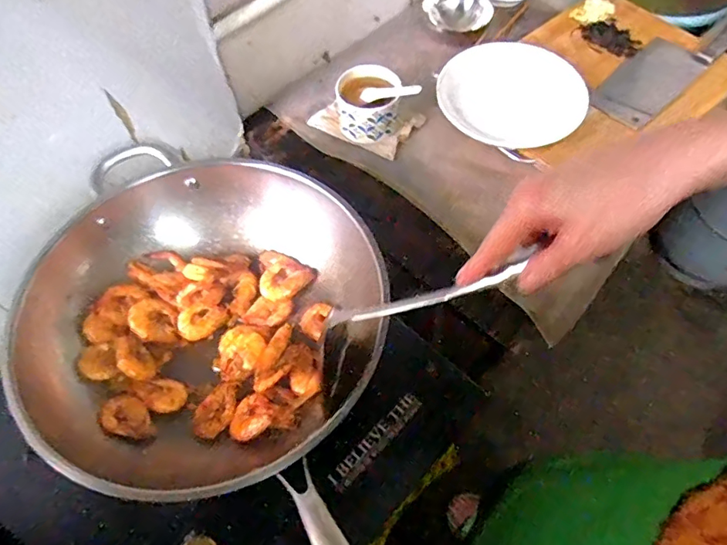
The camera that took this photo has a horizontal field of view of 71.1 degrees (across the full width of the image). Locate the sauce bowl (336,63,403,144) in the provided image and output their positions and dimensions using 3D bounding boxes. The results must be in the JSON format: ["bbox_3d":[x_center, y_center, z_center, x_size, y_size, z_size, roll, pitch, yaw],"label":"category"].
[{"bbox_3d":[0.007,-0.234,0.708,0.081,0.072,0.083,0,60,1],"label":"sauce bowl"}]

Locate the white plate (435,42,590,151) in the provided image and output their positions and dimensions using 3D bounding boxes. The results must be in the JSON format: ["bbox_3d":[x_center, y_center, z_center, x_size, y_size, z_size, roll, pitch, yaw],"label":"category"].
[{"bbox_3d":[0.211,-0.253,0.721,0.200,0.033,0.200,0,60,1],"label":"white plate"}]

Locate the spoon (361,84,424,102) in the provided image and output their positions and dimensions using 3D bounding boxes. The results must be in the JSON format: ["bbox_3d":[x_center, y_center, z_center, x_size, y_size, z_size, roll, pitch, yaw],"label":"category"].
[{"bbox_3d":[0.035,-0.241,0.680,0.088,0.011,0.023,6,58,31],"label":"spoon"}]

